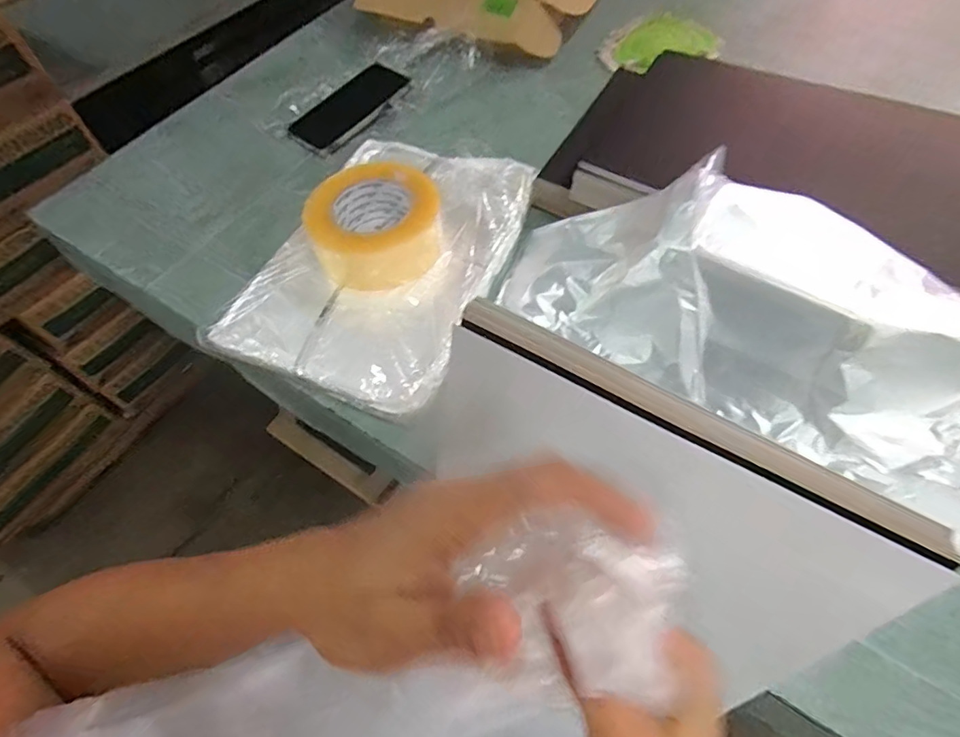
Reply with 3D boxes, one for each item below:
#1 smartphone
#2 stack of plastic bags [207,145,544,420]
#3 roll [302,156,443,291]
[{"bbox_3d":[-0.176,-0.348,0.680,0.080,0.010,0.158,36,77,16],"label":"smartphone"},{"bbox_3d":[-0.097,-0.118,0.525,0.229,0.031,0.313,19,63,13],"label":"stack of plastic bags"},{"bbox_3d":[-0.104,-0.143,0.510,0.121,0.055,0.112,-1,60,2],"label":"roll"}]

